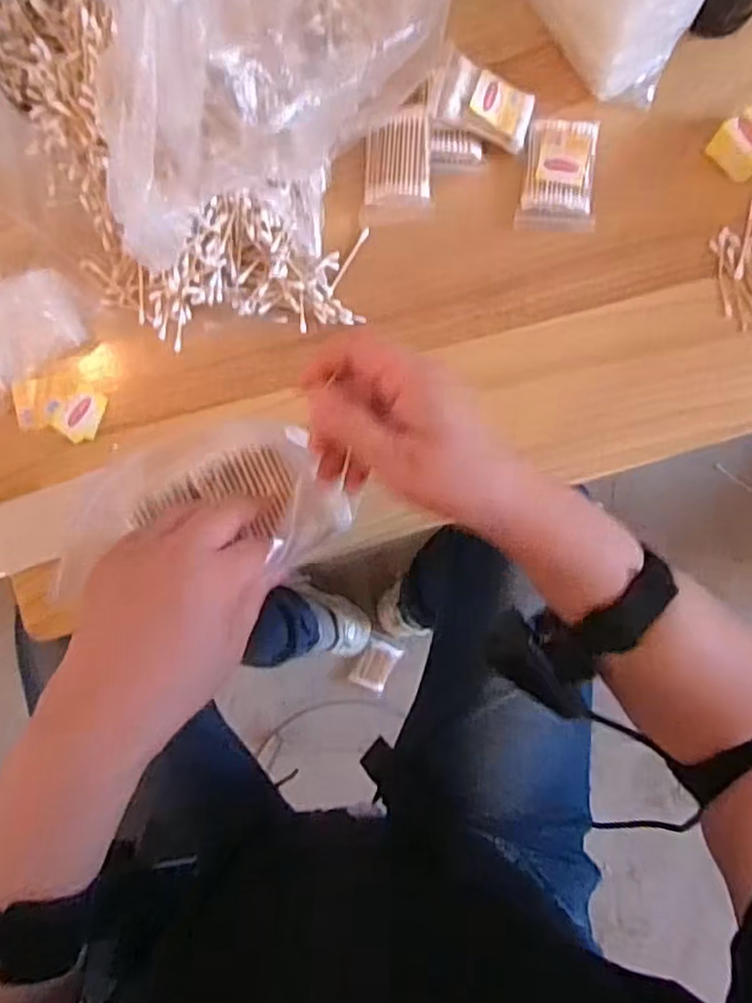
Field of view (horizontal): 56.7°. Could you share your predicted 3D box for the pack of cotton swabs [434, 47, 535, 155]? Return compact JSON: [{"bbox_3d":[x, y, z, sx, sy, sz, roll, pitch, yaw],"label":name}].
[{"bbox_3d":[0.089,-0.326,0.571,0.084,0.013,0.054,17,90,-16],"label":"pack of cotton swabs"}]

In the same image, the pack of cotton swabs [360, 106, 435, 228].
[{"bbox_3d":[0.017,-0.276,0.575,0.057,0.013,0.090,-1,88,1],"label":"pack of cotton swabs"}]

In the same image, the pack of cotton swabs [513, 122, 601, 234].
[{"bbox_3d":[0.153,-0.273,0.584,0.063,0.013,0.089,1,88,1],"label":"pack of cotton swabs"}]

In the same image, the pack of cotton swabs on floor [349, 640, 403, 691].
[{"bbox_3d":[0.001,0.255,1.102,0.056,0.037,0.080,29,89,2],"label":"pack of cotton swabs on floor"}]

